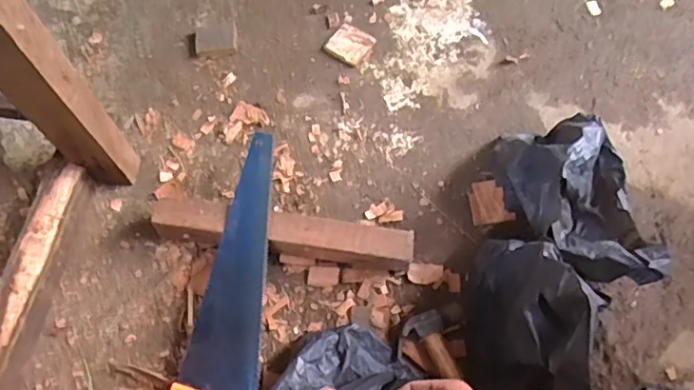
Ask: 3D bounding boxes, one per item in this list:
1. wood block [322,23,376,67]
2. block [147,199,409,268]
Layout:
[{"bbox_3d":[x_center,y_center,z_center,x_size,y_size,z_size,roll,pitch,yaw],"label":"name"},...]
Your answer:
[{"bbox_3d":[0.004,-0.224,0.861,0.062,0.012,0.060,33,71,14],"label":"wood block"},{"bbox_3d":[-0.078,0.051,0.720,0.318,0.061,0.051,6,67,4],"label":"block"}]

